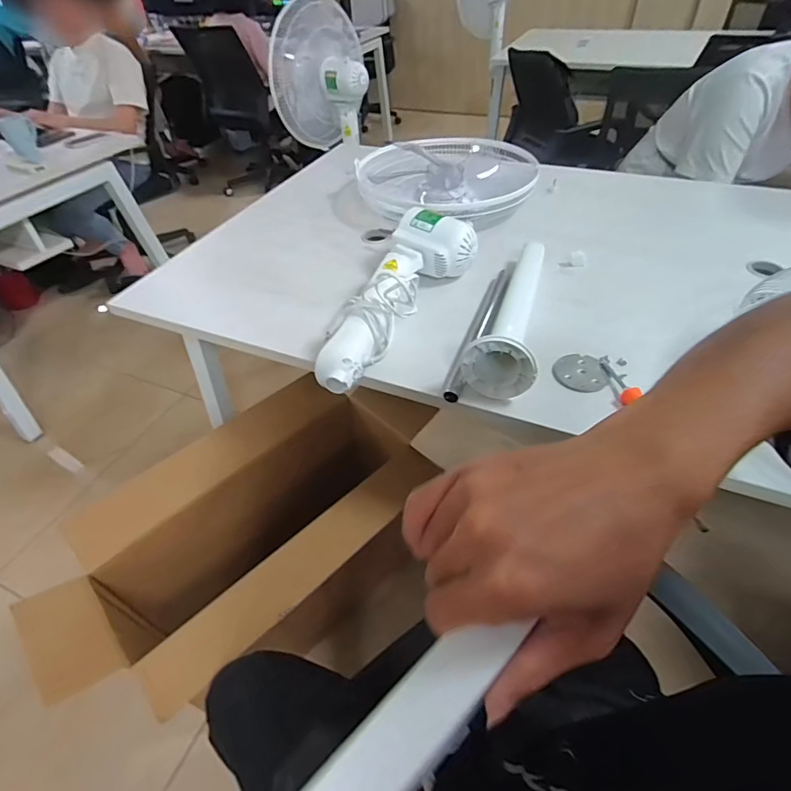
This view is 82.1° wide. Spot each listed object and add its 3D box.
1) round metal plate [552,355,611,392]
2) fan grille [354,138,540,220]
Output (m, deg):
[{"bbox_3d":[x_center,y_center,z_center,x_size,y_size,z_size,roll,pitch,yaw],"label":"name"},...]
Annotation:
[{"bbox_3d":[0.287,-0.036,0.709,0.076,0.009,0.076,-2,46,2],"label":"round metal plate"},{"bbox_3d":[0.134,-0.602,1.252,0.437,0.116,0.437,-1,46,3],"label":"fan grille"}]

